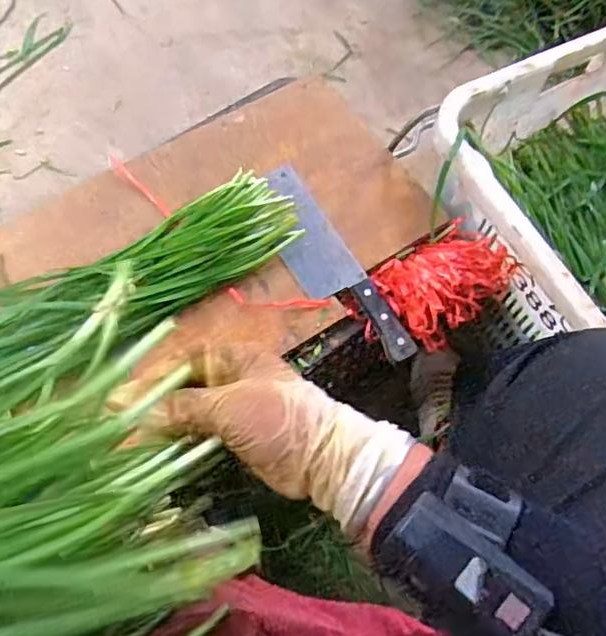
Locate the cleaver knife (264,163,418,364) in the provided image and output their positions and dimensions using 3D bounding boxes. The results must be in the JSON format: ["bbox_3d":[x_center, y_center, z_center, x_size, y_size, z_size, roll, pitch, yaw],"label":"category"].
[{"bbox_3d":[0.024,-0.060,0.649,0.069,0.013,0.267,-28,70,-14],"label":"cleaver knife"}]

